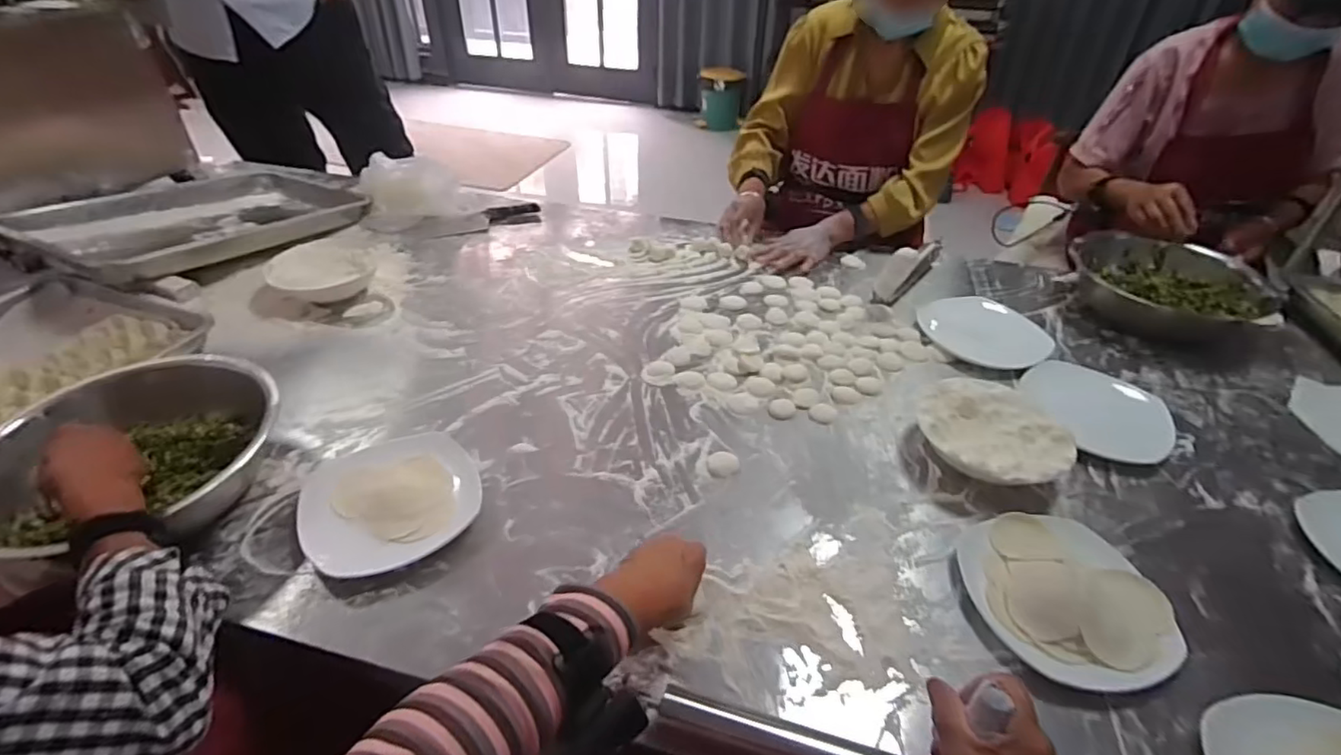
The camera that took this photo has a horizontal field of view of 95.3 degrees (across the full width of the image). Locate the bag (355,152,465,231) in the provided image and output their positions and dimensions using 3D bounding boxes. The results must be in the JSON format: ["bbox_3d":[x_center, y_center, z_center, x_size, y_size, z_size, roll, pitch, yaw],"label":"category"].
[{"bbox_3d":[-0.536,-0.394,1.261,0.188,0.084,0.160,-19,44,-26],"label":"bag"}]

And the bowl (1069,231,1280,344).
[{"bbox_3d":[0.845,-0.158,1.057,0.277,0.094,0.274,2,38,-2],"label":"bowl"}]

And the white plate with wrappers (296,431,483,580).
[{"bbox_3d":[-0.312,0.123,0.675,0.175,0.031,0.180,-21,45,-28],"label":"white plate with wrappers"}]

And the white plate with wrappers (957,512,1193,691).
[{"bbox_3d":[0.395,0.214,0.612,0.177,0.032,0.182,2,38,-2],"label":"white plate with wrappers"}]

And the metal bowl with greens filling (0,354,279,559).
[{"bbox_3d":[-0.563,0.083,0.655,0.251,0.085,0.231,2,38,-2],"label":"metal bowl with greens filling"}]

